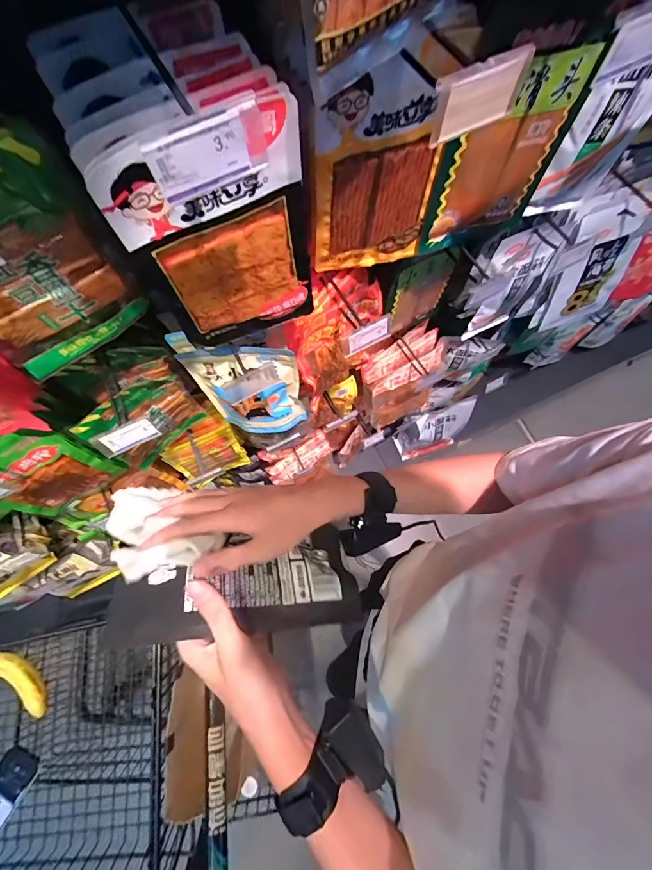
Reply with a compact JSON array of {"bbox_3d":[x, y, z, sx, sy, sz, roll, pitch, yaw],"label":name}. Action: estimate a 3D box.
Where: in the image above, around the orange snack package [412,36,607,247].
[{"bbox_3d":[0.228,-0.359,0.501,0.183,0.245,0.045,-22,77,-5],"label":"orange snack package"}]

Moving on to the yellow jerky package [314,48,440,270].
[{"bbox_3d":[0.063,-0.305,0.458,0.153,0.250,0.026,-15,72,-4],"label":"yellow jerky package"}]

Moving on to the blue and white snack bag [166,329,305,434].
[{"bbox_3d":[-0.152,-0.082,0.676,0.201,0.238,0.071,10,72,4],"label":"blue and white snack bag"}]

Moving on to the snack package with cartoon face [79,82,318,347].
[{"bbox_3d":[-0.103,-0.193,0.405,0.173,0.257,0.020,-26,74,-8],"label":"snack package with cartoon face"}]

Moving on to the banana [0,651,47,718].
[{"bbox_3d":[-0.634,0.493,0.754,0.183,0.031,0.066,26,74,9],"label":"banana"}]

